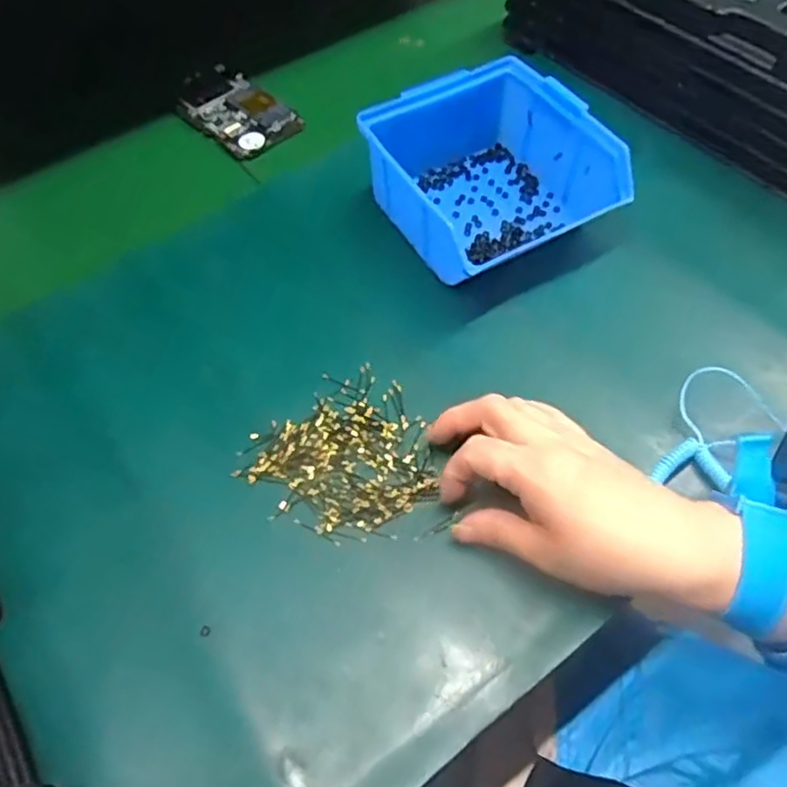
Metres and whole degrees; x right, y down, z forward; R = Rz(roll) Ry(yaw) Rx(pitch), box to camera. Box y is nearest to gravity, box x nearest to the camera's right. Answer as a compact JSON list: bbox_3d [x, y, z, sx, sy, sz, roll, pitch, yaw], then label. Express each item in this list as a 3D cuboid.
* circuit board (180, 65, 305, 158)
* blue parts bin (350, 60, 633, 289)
[{"bbox_3d":[-0.134,-0.237,0.544,0.067,0.006,0.127,-36,61,-19],"label":"circuit board"},{"bbox_3d":[0.063,-0.139,0.430,0.120,0.076,0.137,-32,59,-17],"label":"blue parts bin"}]

